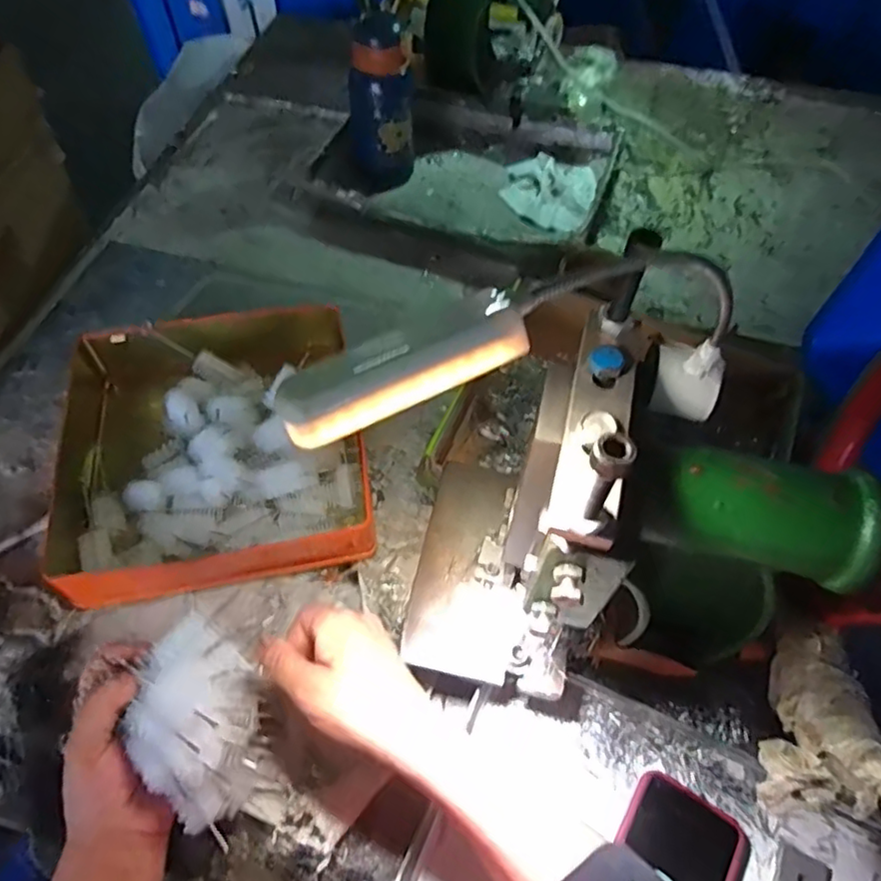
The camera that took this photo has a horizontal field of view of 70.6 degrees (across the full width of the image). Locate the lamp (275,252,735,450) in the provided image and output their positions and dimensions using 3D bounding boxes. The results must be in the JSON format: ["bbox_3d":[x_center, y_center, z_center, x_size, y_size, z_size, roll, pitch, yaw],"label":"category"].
[{"bbox_3d":[0.054,-0.037,0.240,0.233,0.079,0.028,-7,53,-39],"label":"lamp"}]

